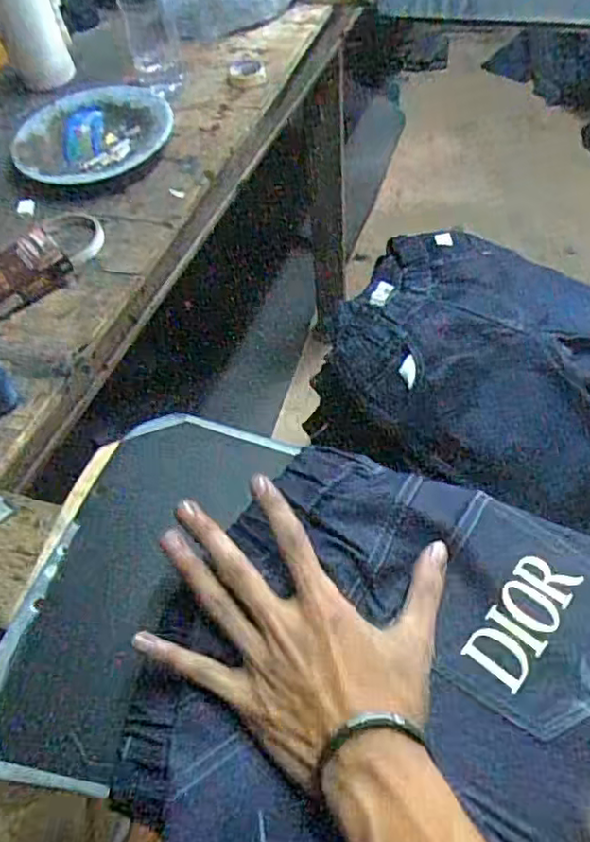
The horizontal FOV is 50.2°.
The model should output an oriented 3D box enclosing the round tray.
[{"bbox_3d":[-0.247,-0.355,0.782,0.193,0.030,0.176,-2,56,3],"label":"round tray"}]

